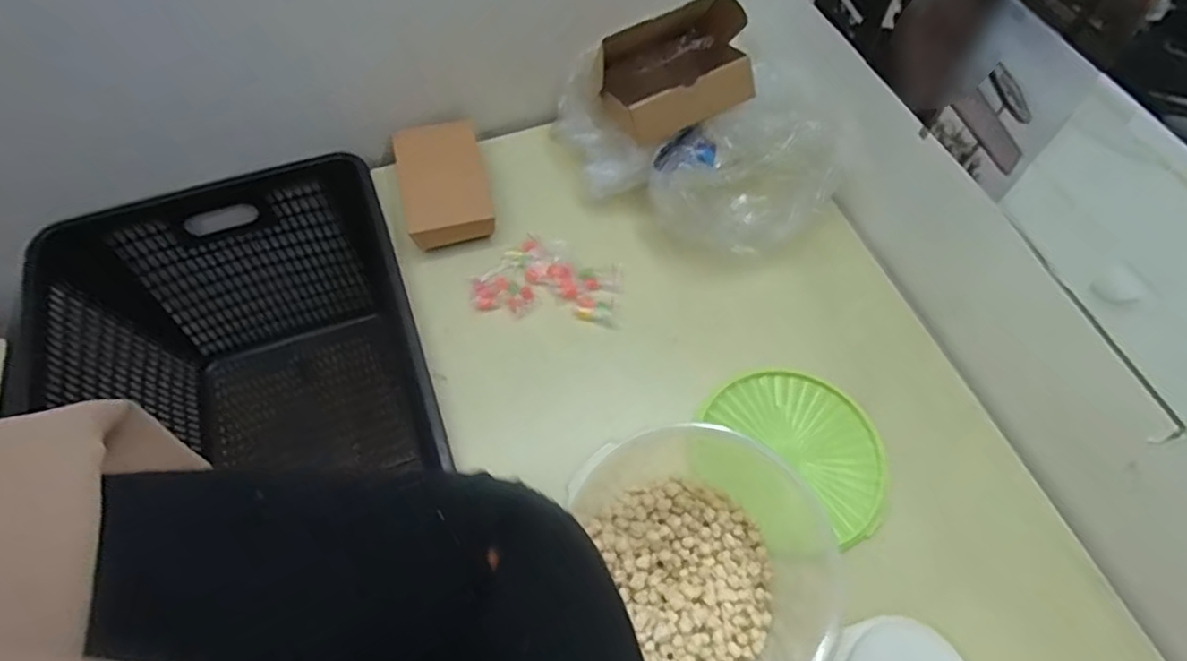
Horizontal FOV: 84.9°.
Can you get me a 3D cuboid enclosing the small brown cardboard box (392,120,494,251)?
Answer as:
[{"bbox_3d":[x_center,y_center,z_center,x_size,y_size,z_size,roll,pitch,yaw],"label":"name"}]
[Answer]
[{"bbox_3d":[-0.198,-0.192,0.860,0.114,0.046,0.189,-14,61,-8],"label":"small brown cardboard box"}]

